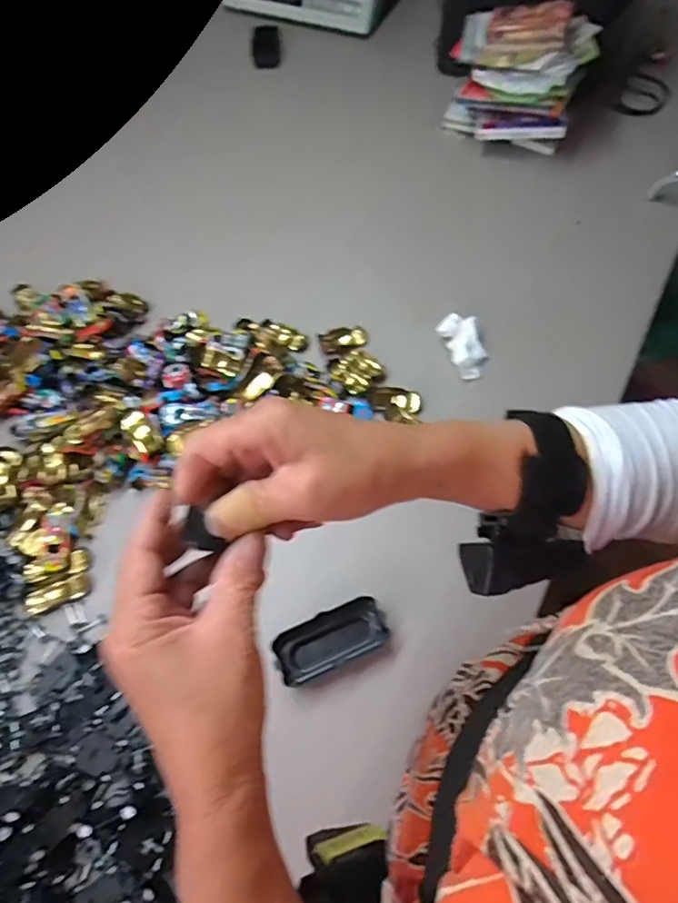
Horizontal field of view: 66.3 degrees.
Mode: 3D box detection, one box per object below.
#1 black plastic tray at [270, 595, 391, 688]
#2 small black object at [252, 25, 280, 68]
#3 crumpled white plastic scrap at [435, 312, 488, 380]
[{"bbox_3d":[-0.007,0.183,0.504,0.108,0.023,0.050,-23,64,-10],"label":"black plastic tray"},{"bbox_3d":[-0.143,-0.796,1.019,0.053,0.025,0.118,-4,63,0],"label":"small black object"},{"bbox_3d":[0.160,-0.136,0.660,0.045,0.020,0.088,-18,81,-7],"label":"crumpled white plastic scrap"}]

